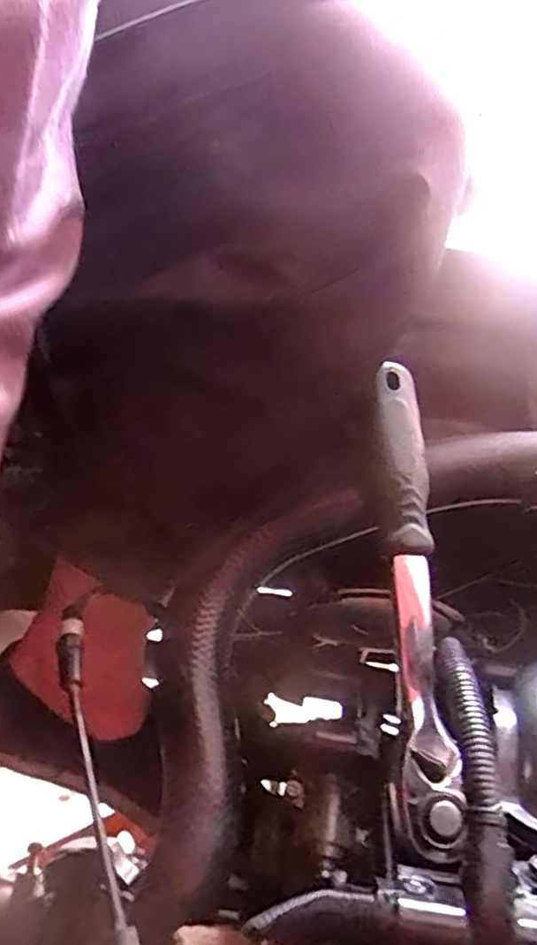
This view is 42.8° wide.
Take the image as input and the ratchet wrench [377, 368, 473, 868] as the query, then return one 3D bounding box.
[{"bbox_3d":[0.073,0.060,0.351,0.024,0.027,0.241,-2,74,-2],"label":"ratchet wrench"}]

